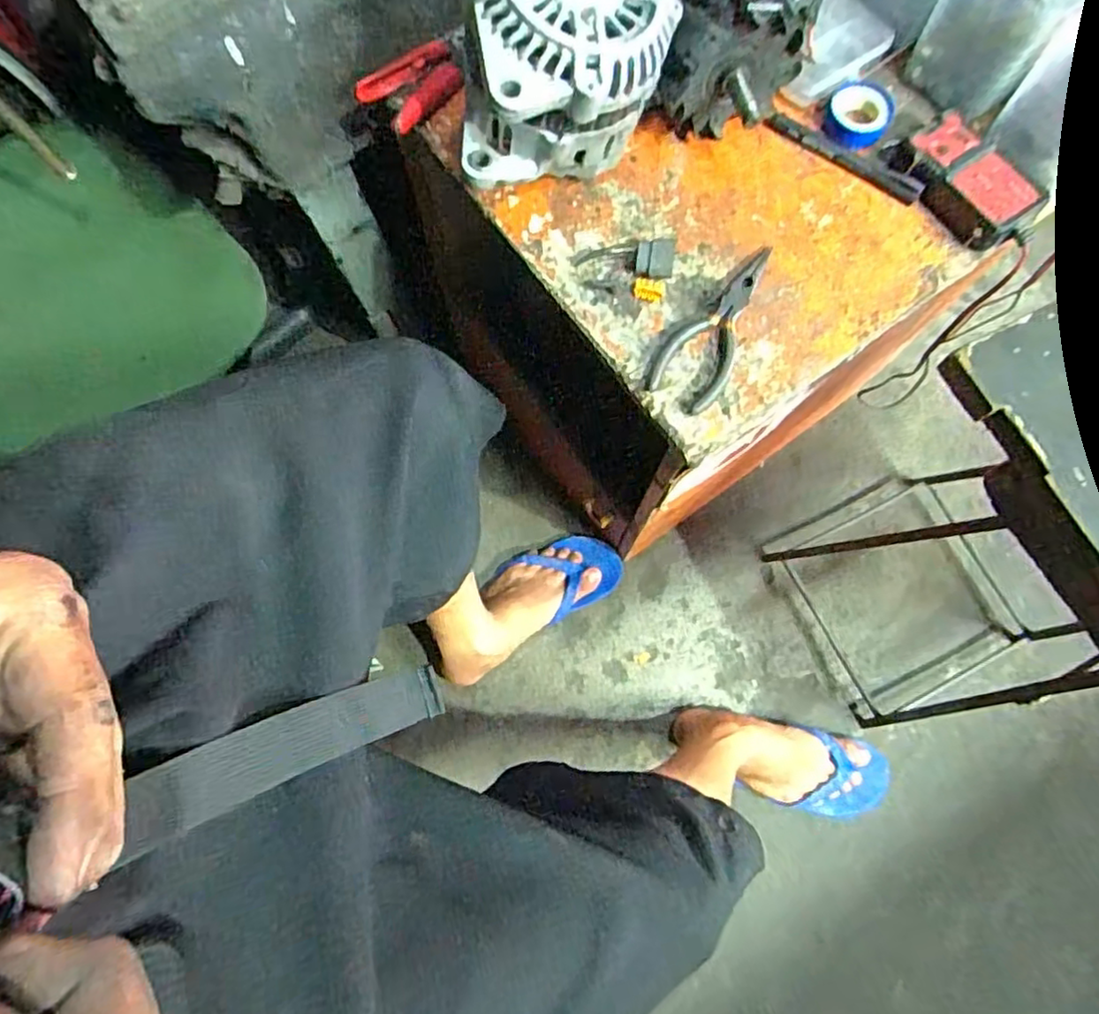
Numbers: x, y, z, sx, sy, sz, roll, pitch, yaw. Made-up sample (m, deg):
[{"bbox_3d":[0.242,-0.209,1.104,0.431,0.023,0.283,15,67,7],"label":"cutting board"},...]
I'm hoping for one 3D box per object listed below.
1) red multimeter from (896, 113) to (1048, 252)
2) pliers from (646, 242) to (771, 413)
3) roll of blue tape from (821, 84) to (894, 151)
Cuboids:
[{"bbox_3d":[0.327,-0.253,0.505,0.065,0.026,0.104,-36,79,-8],"label":"red multimeter"},{"bbox_3d":[0.126,-0.136,0.485,0.049,0.012,0.143,31,79,8],"label":"pliers"},{"bbox_3d":[0.252,-0.316,0.526,0.050,0.014,0.054,0,76,1],"label":"roll of blue tape"}]

